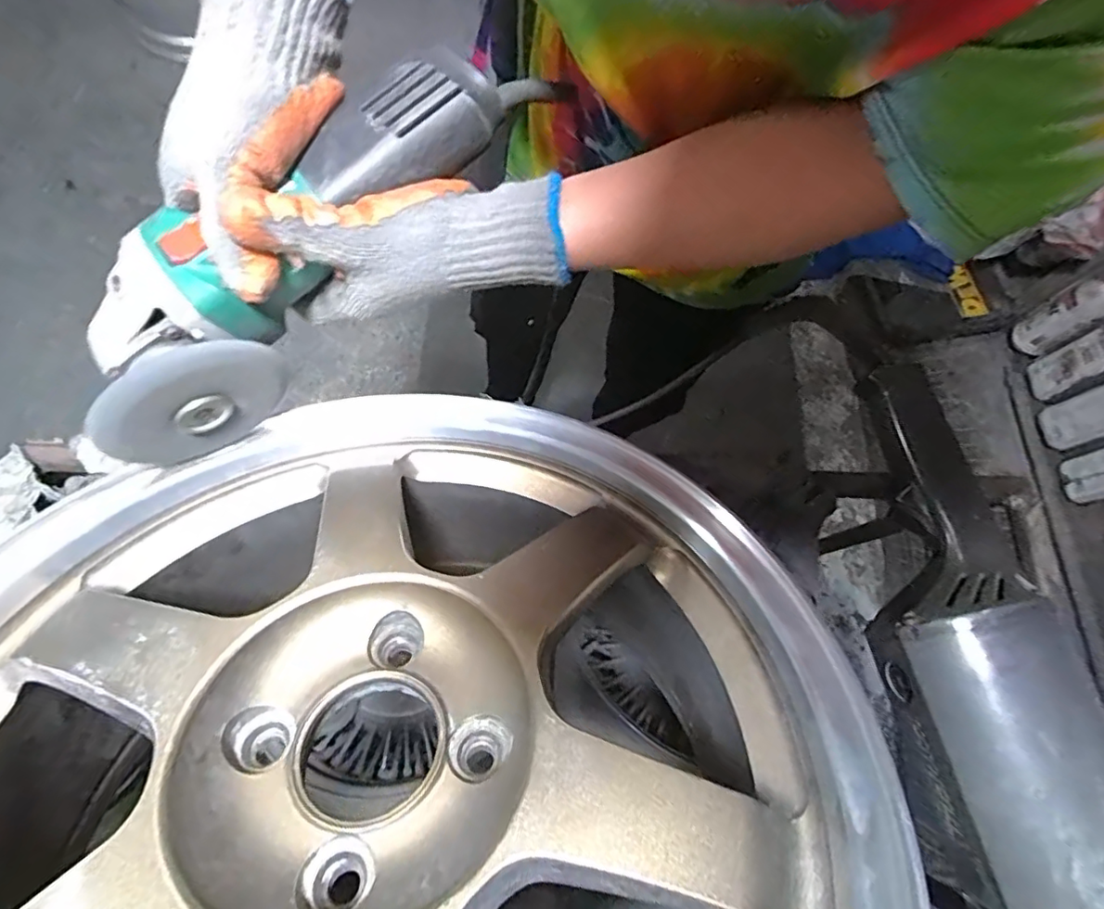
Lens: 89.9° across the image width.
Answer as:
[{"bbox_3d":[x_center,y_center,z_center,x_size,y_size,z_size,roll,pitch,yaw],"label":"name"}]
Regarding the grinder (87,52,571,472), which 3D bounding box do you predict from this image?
[{"bbox_3d":[-0.133,-0.127,0.301,0.078,0.076,0.291,43,90,11],"label":"grinder"}]

